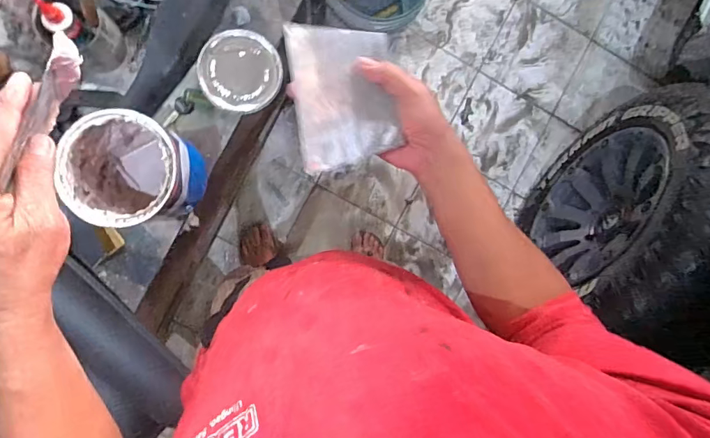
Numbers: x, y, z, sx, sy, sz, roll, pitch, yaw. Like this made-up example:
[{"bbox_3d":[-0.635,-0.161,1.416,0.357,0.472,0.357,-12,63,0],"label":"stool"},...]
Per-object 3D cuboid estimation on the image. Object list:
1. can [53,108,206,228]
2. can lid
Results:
[{"bbox_3d":[-0.344,-0.071,0.721,0.161,0.211,0.154,0,91,-6],"label":"can"},{"bbox_3d":[-0.212,-0.274,0.827,0.145,0.017,0.151,0,91,-6],"label":"can lid"}]

